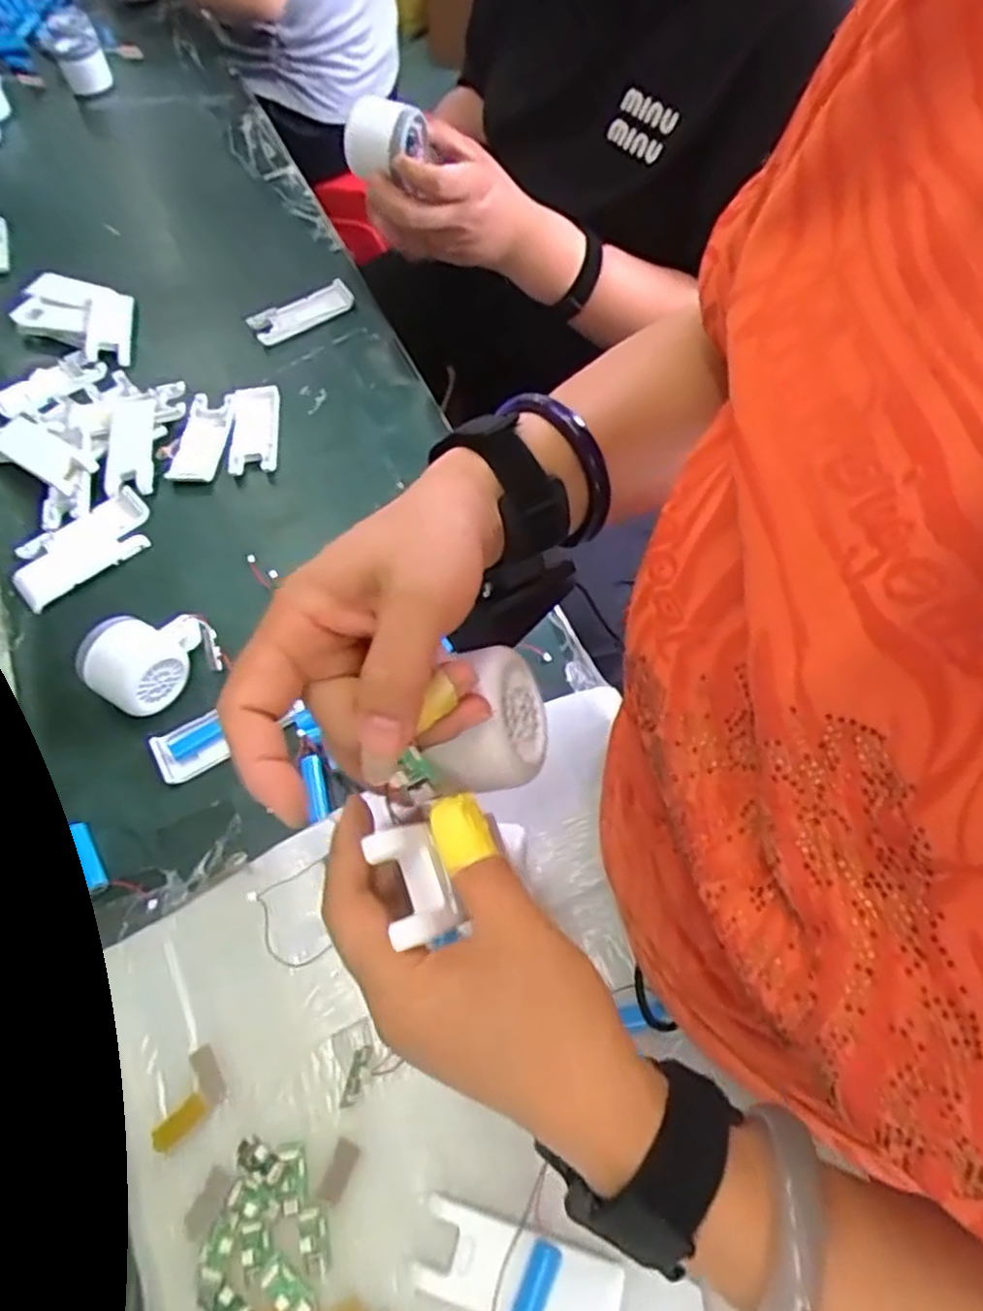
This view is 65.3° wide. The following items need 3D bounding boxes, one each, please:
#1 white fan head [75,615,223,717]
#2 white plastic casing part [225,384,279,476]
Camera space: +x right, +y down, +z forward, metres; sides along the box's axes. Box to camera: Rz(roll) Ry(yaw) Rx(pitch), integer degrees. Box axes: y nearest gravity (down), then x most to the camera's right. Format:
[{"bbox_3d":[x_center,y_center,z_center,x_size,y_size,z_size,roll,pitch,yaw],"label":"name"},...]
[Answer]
[{"bbox_3d":[-0.250,0.001,0.564,0.089,0.049,0.057,-32,63,-16],"label":"white fan head"},{"bbox_3d":[-0.220,-0.210,0.708,0.048,0.016,0.097,-8,59,-3],"label":"white plastic casing part"}]

